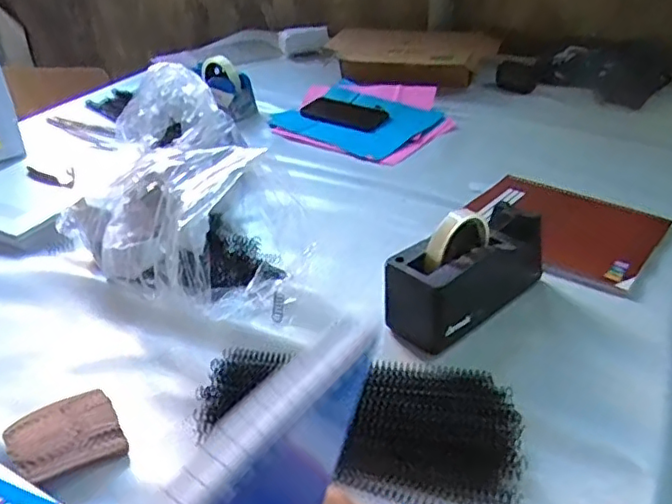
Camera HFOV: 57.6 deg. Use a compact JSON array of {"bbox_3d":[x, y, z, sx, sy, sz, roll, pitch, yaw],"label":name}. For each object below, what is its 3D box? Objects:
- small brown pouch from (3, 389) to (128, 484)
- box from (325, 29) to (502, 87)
[{"bbox_3d":[-0.248,0.171,0.563,0.090,0.030,0.080,-20,36,-26],"label":"small brown pouch"},{"bbox_3d":[0.140,-0.438,1.373,0.392,0.100,0.141,15,36,26],"label":"box"}]

